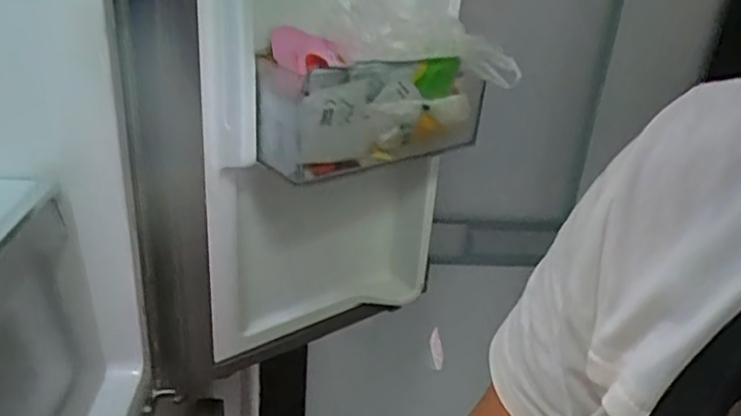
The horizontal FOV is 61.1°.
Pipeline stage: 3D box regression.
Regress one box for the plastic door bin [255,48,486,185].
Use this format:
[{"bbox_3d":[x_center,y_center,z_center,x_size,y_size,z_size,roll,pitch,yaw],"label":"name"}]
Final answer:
[{"bbox_3d":[0.002,-0.096,0.593,0.220,0.097,0.083,-17,34,-37],"label":"plastic door bin"}]

